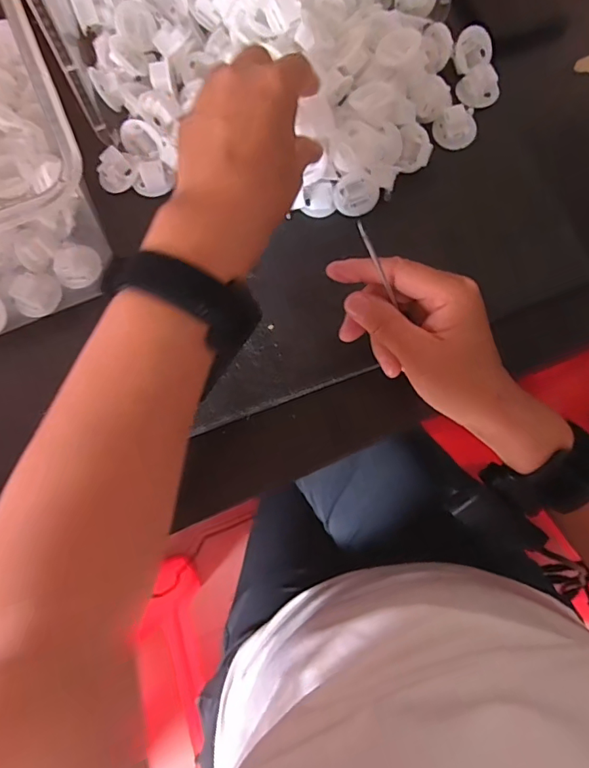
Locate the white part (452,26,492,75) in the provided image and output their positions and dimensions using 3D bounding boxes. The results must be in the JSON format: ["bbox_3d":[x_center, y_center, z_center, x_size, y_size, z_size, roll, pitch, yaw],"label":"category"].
[{"bbox_3d":[0.140,-0.266,0.396,0.029,0.013,0.029,-26,109,8],"label":"white part"}]

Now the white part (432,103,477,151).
[{"bbox_3d":[0.127,-0.202,0.390,0.033,0.013,0.029,21,79,5],"label":"white part"}]

